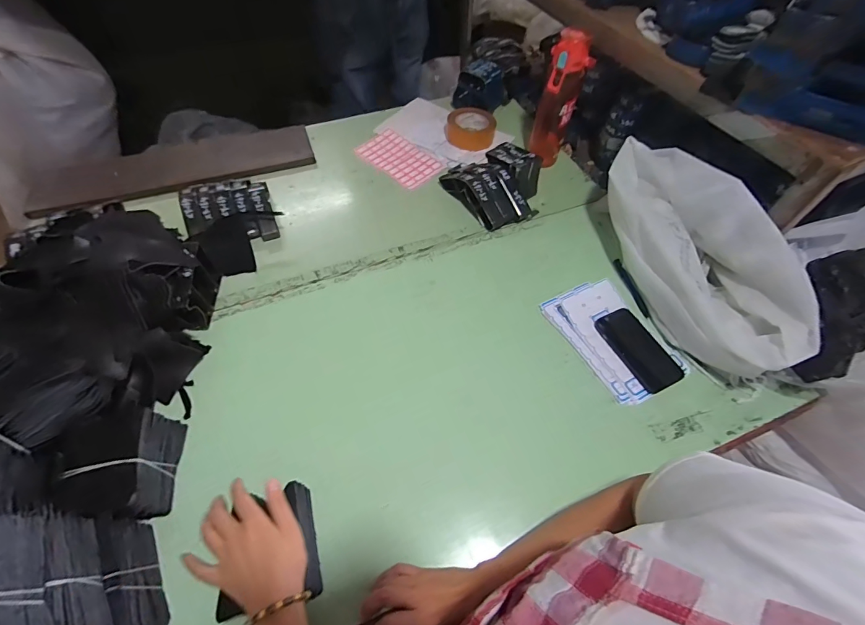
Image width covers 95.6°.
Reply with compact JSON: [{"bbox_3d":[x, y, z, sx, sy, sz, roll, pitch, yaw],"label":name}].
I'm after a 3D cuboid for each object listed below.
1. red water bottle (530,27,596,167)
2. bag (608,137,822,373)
[{"bbox_3d":[0.275,-0.450,0.856,0.077,0.270,0.068,13,56,8],"label":"red water bottle"},{"bbox_3d":[0.449,-0.102,0.674,0.145,0.156,0.437,-14,57,-11],"label":"bag"}]

